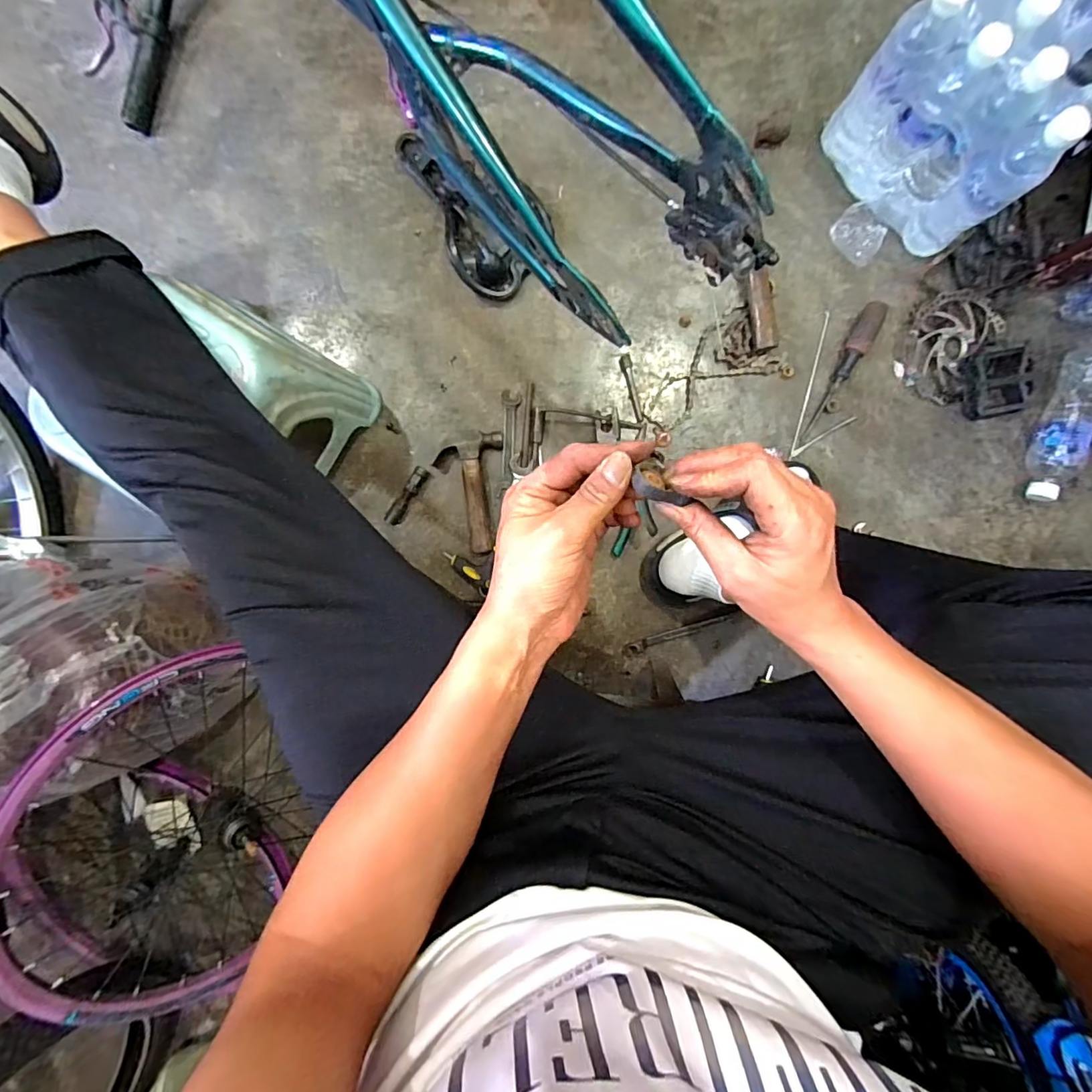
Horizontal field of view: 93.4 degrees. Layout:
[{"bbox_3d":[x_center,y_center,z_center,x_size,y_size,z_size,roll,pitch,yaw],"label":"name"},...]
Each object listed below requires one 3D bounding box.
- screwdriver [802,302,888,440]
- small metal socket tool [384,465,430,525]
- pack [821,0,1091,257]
[{"bbox_3d":[0.421,-0.253,0.736,0.033,0.027,0.205,30,94,-2],"label":"screwdriver"},{"bbox_3d":[-0.204,-0.074,0.757,0.021,0.014,0.094,34,94,-2],"label":"small metal socket tool"},{"bbox_3d":[0.571,-0.605,0.614,0.226,0.220,0.344,43,94,-2],"label":"pack"}]

